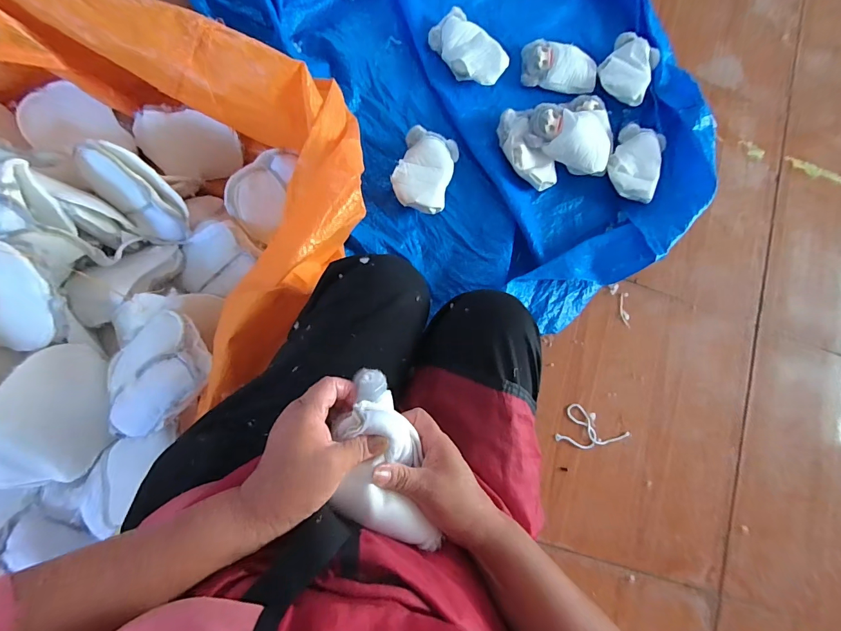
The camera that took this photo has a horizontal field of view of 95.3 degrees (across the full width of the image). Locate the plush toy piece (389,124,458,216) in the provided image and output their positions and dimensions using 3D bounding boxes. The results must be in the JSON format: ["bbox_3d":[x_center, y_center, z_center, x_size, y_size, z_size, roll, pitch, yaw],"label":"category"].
[{"bbox_3d":[0.009,-0.311,0.829,0.117,0.059,0.178,17,79,-5],"label":"plush toy piece"}]

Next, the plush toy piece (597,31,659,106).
[{"bbox_3d":[0.494,-0.587,0.908,0.116,0.044,0.157,25,82,-2],"label":"plush toy piece"}]

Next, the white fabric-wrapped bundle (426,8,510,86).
[{"bbox_3d":[0.112,-0.608,0.888,0.116,0.050,0.182,-42,88,-12],"label":"white fabric-wrapped bundle"}]

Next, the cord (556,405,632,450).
[{"bbox_3d":[0.372,0.258,0.826,0.148,0.010,0.087,28,81,-2],"label":"cord"}]

